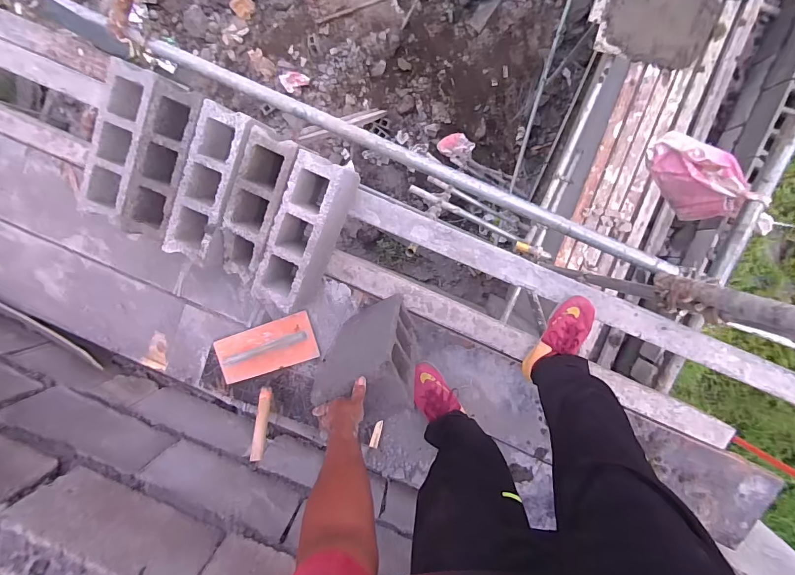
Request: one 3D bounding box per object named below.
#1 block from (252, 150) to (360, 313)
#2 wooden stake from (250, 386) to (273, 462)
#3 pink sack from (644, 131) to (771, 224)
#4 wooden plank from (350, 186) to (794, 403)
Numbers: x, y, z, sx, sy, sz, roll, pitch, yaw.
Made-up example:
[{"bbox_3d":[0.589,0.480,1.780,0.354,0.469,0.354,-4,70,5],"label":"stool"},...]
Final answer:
[{"bbox_3d":[-0.253,-0.142,1.117,0.137,0.239,0.415,24,99,2],"label":"block"},{"bbox_3d":[-0.406,0.403,1.177,0.037,0.022,0.206,0,65,3],"label":"wooden stake"},{"bbox_3d":[0.947,-0.355,1.226,0.109,0.321,0.298,-38,92,9],"label":"pink sack"},{"bbox_3d":[0.577,0.050,1.124,1.427,0.037,0.107,23,97,2],"label":"wooden plank"}]

